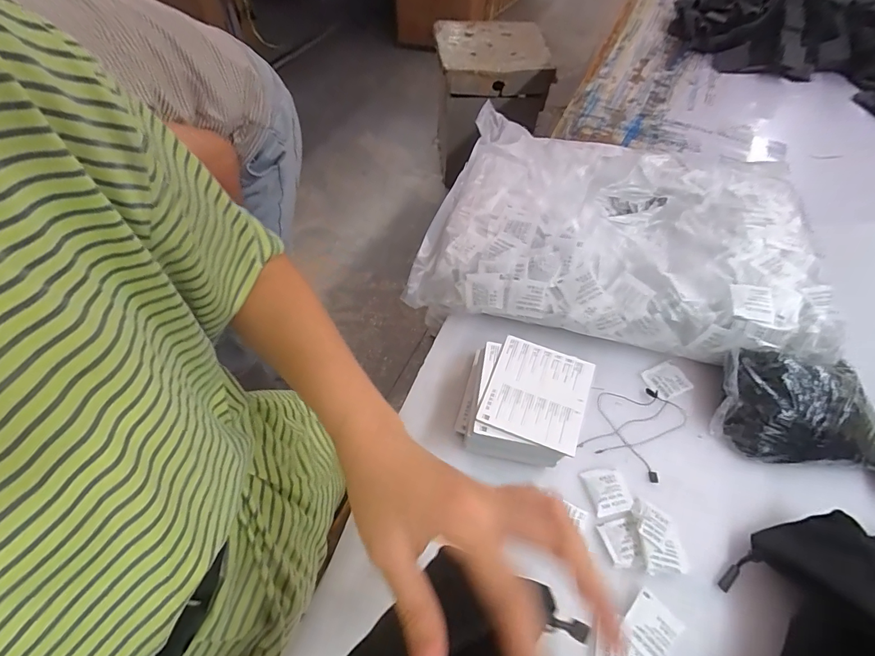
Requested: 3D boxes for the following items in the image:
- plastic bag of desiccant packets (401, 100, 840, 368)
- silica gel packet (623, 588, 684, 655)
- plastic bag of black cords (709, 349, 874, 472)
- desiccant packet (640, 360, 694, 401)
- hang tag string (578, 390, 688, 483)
[{"bbox_3d":[0.217,-0.133,0.557,0.439,0.094,0.337,13,56,6],"label":"plastic bag of desiccant packets"},{"bbox_3d":[0.173,0.242,0.350,0.042,0.004,0.038,-38,65,-25],"label":"silica gel packet"},{"bbox_3d":[0.365,0.082,0.433,0.152,0.067,0.096,10,56,4],"label":"plastic bag of black cords"},{"bbox_3d":[0.255,0.058,0.483,0.045,0.004,0.037,-18,58,-15],"label":"desiccant packet"},{"bbox_3d":[0.207,0.104,0.454,0.088,0.004,0.098,27,58,15],"label":"hang tag string"}]

